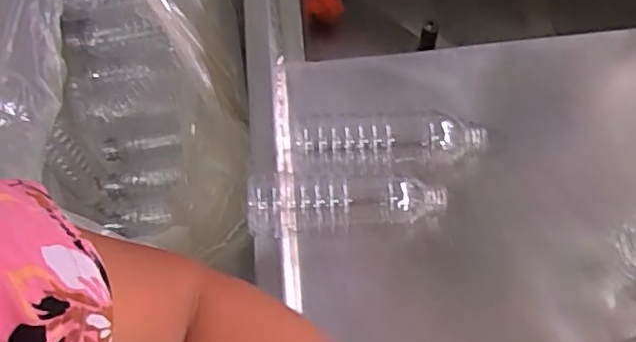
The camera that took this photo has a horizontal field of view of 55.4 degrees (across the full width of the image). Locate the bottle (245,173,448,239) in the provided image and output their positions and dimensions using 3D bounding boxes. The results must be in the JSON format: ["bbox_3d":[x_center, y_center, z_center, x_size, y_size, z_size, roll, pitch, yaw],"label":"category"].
[{"bbox_3d":[0.025,0.027,0.548,0.173,0.057,0.052,-7,65,0],"label":"bottle"}]

